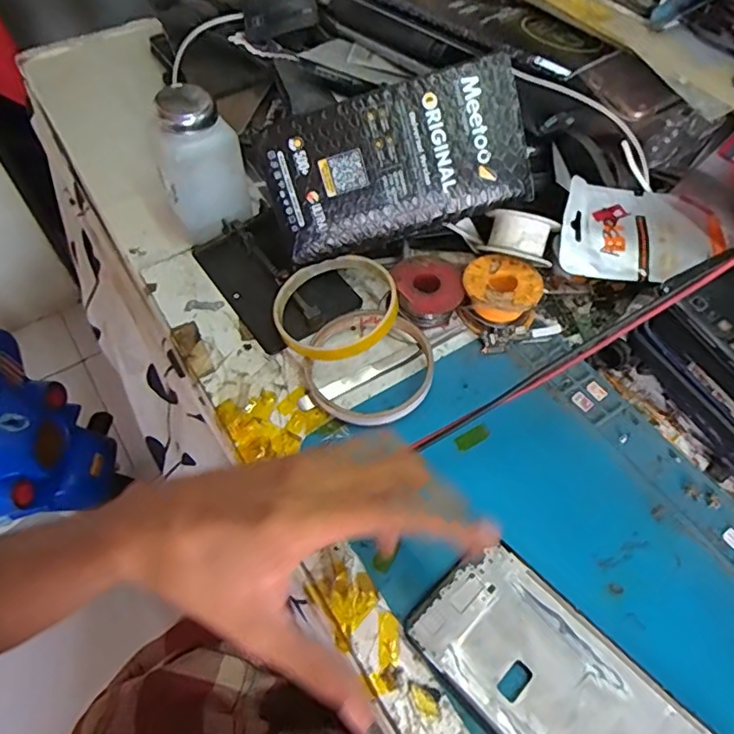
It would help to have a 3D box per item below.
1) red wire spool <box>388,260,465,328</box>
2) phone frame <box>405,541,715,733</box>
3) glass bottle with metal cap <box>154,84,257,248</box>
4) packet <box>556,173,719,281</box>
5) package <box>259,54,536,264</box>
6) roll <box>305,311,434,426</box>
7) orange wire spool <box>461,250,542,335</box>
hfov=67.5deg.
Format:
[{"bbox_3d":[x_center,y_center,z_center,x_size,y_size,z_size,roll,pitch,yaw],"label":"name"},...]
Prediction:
[{"bbox_3d":[0.042,-0.053,0.390,0.044,0.025,0.046,1,57,-1],"label":"red wire spool"},{"bbox_3d":[0.098,0.159,0.260,0.072,0.007,0.157,-39,66,-23],"label":"phone frame"},{"bbox_3d":[-0.118,-0.145,0.397,0.059,0.096,0.047,-17,59,-11],"label":"glass bottle with metal cap"},{"bbox_3d":[0.182,-0.092,0.373,0.097,0.016,0.072,10,69,5],"label":"packet"},{"bbox_3d":[0.019,-0.134,0.368,0.172,0.095,0.014,-17,18,4],"label":"package"},{"bbox_3d":[0.001,-0.001,0.357,0.082,0.020,0.079,1,57,-1],"label":"roll"},{"bbox_3d":[0.093,-0.051,0.384,0.051,0.029,0.050,1,57,-1],"label":"orange wire spool"}]

